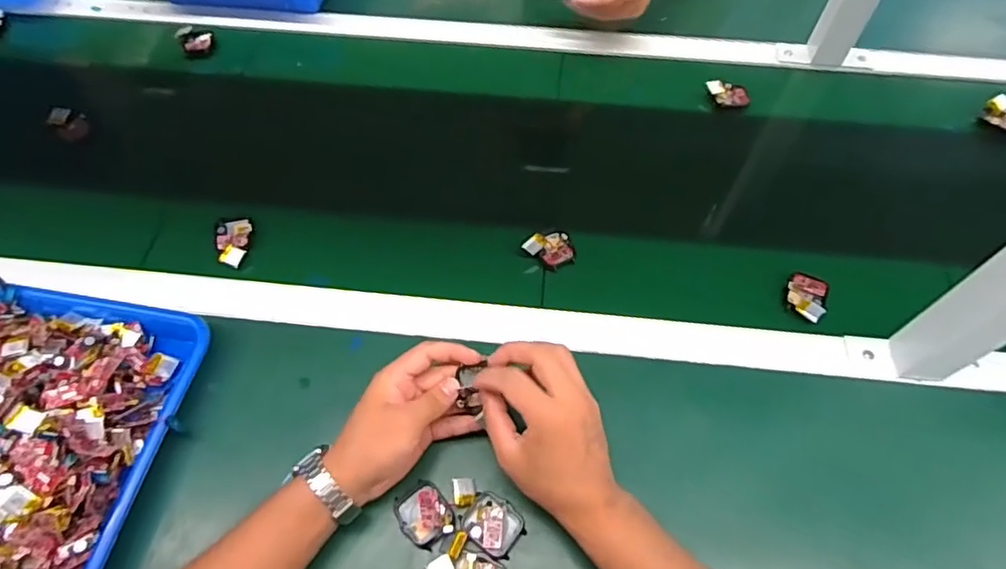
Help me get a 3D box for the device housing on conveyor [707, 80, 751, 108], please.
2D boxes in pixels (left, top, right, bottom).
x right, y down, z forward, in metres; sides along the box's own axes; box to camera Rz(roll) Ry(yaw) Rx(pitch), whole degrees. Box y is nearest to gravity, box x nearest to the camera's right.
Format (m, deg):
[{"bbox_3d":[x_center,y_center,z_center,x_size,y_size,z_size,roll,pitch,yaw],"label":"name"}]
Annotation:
[{"bbox_3d":[0.281,-0.239,0.724,0.052,0.014,0.034,3,58,1],"label":"device housing on conveyor"}]

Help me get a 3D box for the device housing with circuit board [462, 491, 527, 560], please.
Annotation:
[{"bbox_3d":[-0.007,0.190,0.459,0.044,0.012,0.040,27,62,15],"label":"device housing with circuit board"}]

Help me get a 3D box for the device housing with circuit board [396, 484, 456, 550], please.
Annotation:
[{"bbox_3d":[-0.062,0.182,0.458,0.039,0.016,0.046,-31,63,-18],"label":"device housing with circuit board"}]

